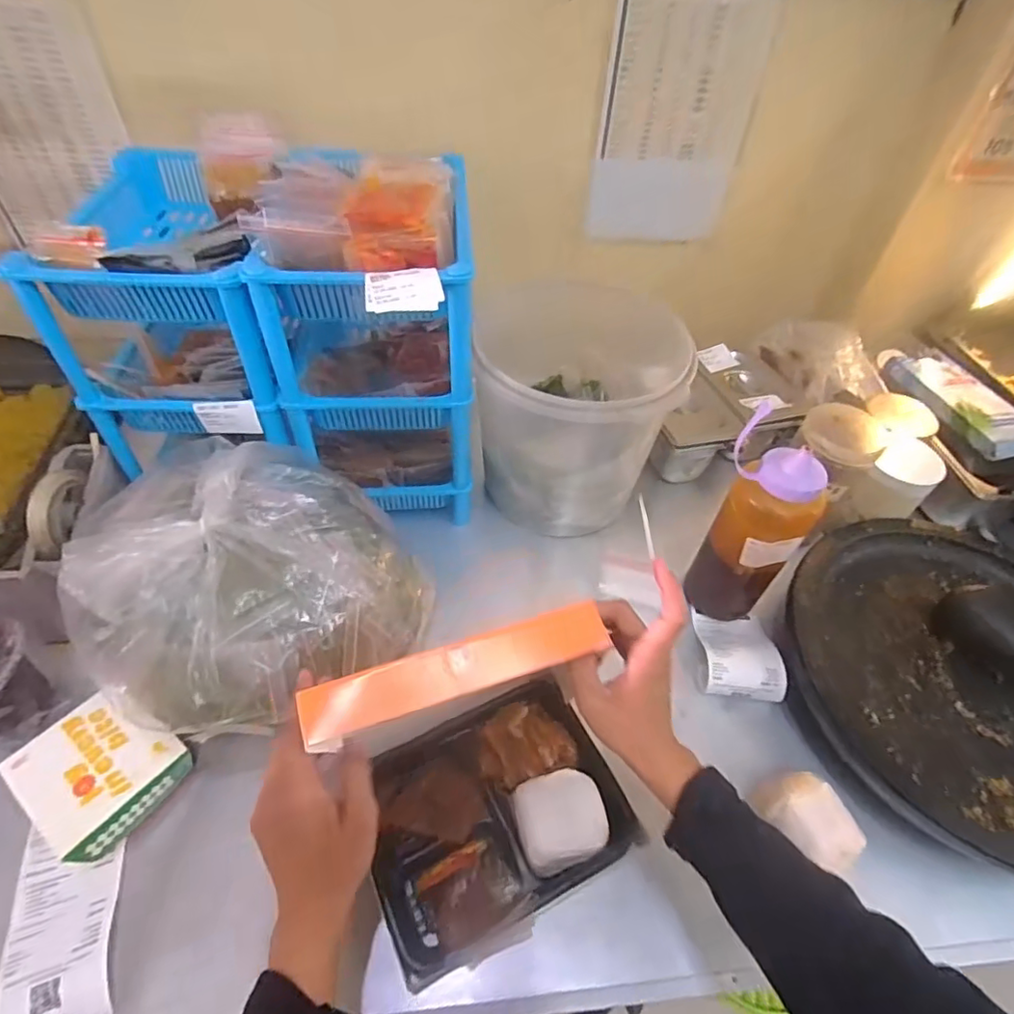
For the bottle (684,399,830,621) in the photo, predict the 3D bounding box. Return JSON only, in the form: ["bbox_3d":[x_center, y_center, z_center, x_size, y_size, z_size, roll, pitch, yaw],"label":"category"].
[{"bbox_3d":[0.244,0.017,0.564,0.069,0.230,0.088,-30,58,-27],"label":"bottle"}]

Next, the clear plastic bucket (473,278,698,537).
[{"bbox_3d":[0.098,-0.113,0.699,0.202,0.216,0.238,18,50,11],"label":"clear plastic bucket"}]

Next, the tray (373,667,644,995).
[{"bbox_3d":[-0.012,0.261,0.497,0.213,0.046,0.167,-20,53,-20],"label":"tray"}]

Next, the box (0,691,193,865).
[{"bbox_3d":[-0.349,0.230,0.492,0.118,0.050,0.106,27,53,18],"label":"box"}]

